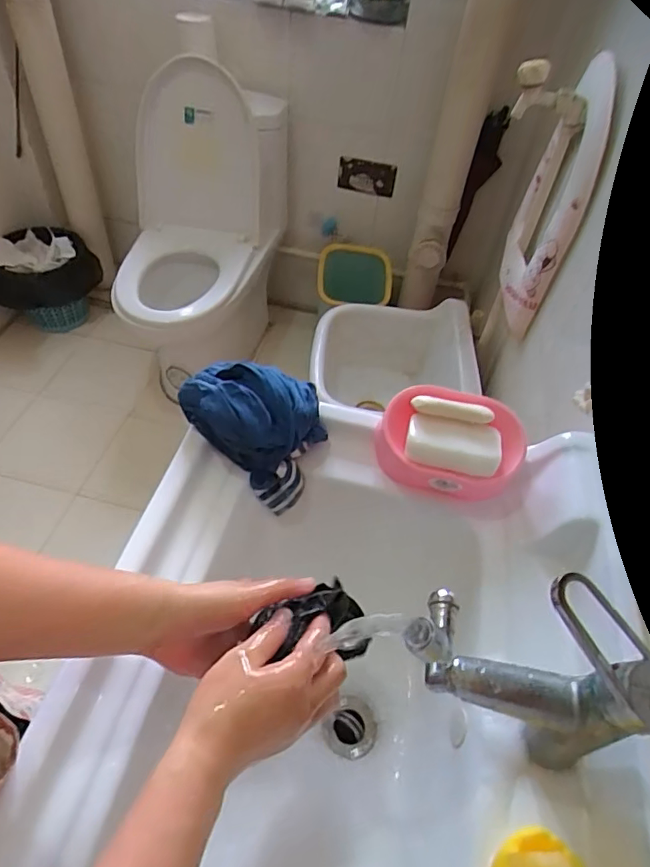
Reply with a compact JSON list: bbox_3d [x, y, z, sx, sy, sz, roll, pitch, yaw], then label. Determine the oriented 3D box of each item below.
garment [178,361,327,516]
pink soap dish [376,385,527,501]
[{"bbox_3d":[-0.081,-0.011,0.599,0.148,0.122,0.105,22,51,13],"label":"garment"},{"bbox_3d":[0.138,0.015,0.590,0.152,0.094,0.089,8,50,1],"label":"pink soap dish"}]

